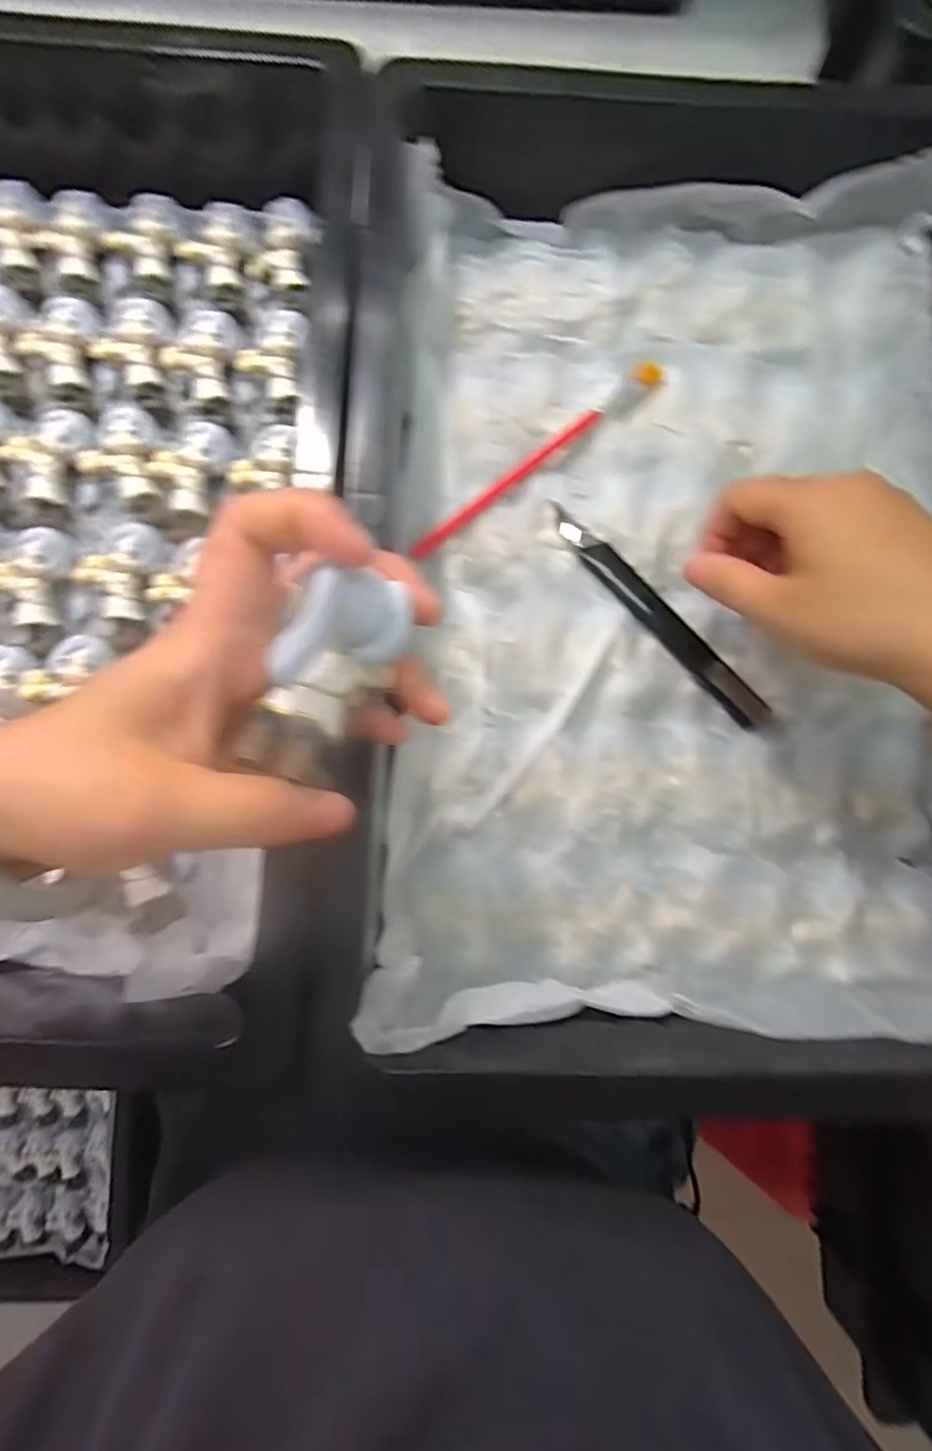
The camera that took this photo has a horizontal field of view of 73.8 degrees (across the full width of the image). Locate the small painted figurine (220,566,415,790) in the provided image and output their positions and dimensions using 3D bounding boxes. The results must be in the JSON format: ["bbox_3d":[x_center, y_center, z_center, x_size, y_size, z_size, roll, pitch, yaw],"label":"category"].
[{"bbox_3d":[-0.036,-0.014,0.164,0.023,0.023,0.057,26,88,1],"label":"small painted figurine"}]

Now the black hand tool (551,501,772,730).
[{"bbox_3d":[0.095,-0.055,0.306,0.016,0.007,0.144,-42,86,-7],"label":"black hand tool"}]

